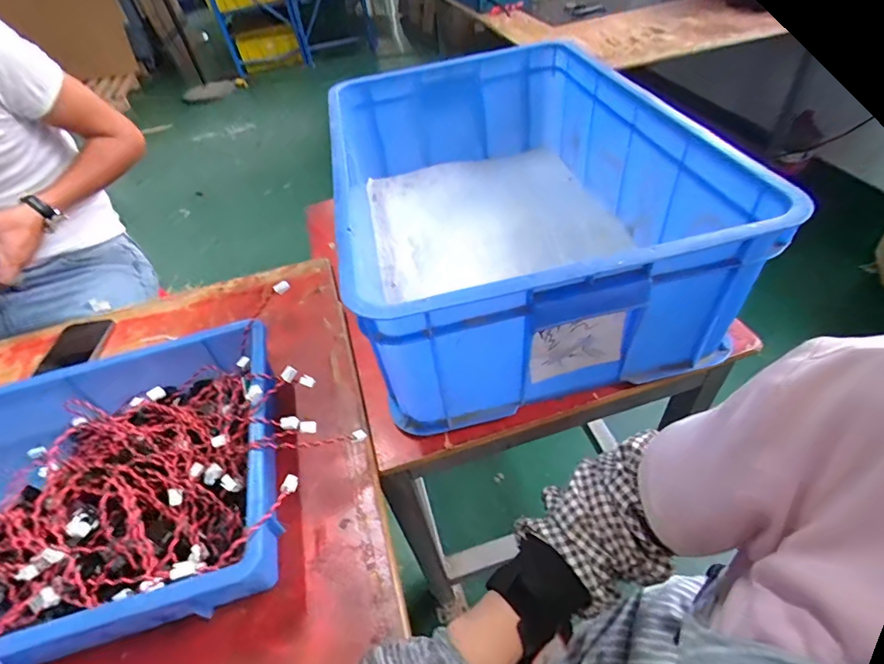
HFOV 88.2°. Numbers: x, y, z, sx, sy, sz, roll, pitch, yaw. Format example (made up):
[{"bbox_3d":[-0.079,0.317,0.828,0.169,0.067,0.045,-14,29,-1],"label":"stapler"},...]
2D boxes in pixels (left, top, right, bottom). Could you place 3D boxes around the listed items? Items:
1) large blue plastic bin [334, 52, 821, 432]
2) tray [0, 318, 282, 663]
[{"bbox_3d":[0.072,-0.197,0.654,0.419,0.210,0.605,-12,46,-5],"label":"large blue plastic bin"},{"bbox_3d":[-0.361,0.156,0.436,0.418,0.080,0.284,-15,46,-8],"label":"tray"}]

